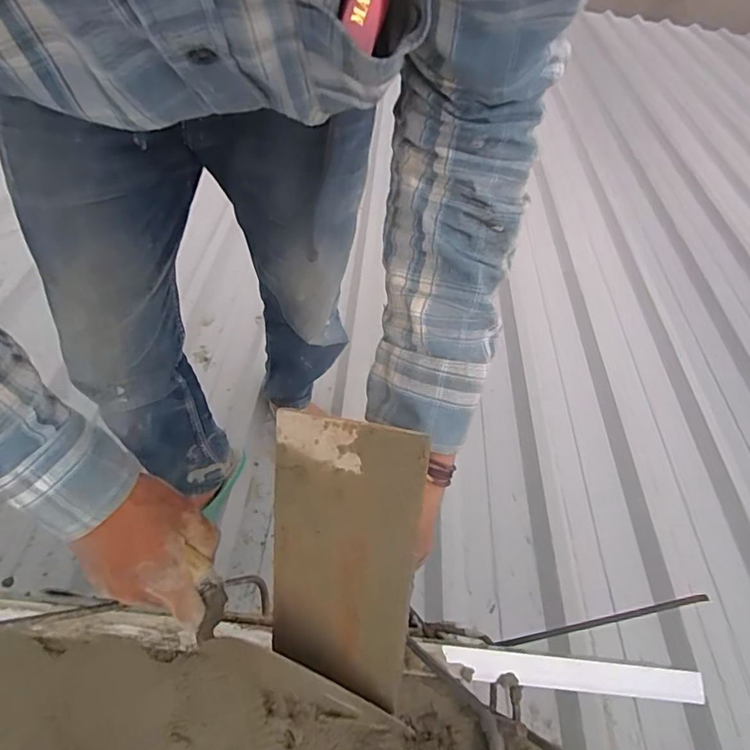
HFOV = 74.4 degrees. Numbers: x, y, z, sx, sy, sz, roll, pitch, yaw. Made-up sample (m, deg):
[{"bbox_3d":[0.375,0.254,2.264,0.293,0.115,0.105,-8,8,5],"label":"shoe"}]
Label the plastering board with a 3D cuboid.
[{"bbox_3d":[-0.023,0.114,0.309,0.091,0.010,0.178,8,104,15],"label":"plastering board"}]

